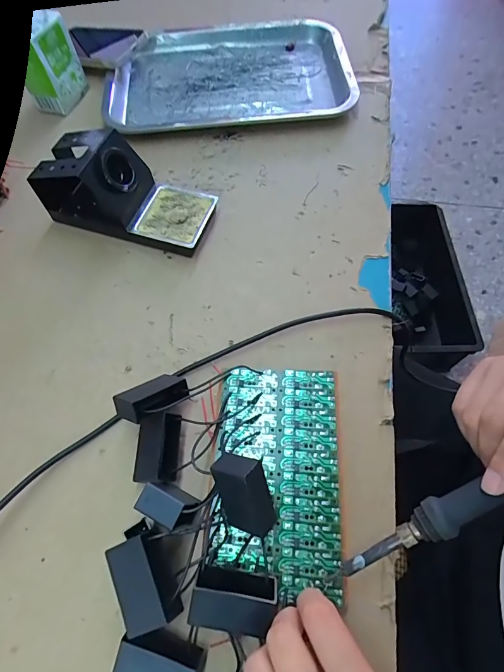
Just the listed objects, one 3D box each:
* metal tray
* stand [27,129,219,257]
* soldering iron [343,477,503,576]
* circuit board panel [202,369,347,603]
[{"bbox_3d":[-0.033,-0.343,0.493,0.296,0.027,0.219,-6,64,-2],"label":"metal tray"},{"bbox_3d":[-0.125,-0.142,0.373,0.165,0.072,0.074,13,64,7],"label":"stand"},{"bbox_3d":[0.134,0.088,0.216,0.194,0.013,0.019,-36,66,12],"label":"soldering iron"},{"bbox_3d":[0.018,0.096,0.279,0.089,0.005,0.152,3,64,2],"label":"circuit board panel"}]

